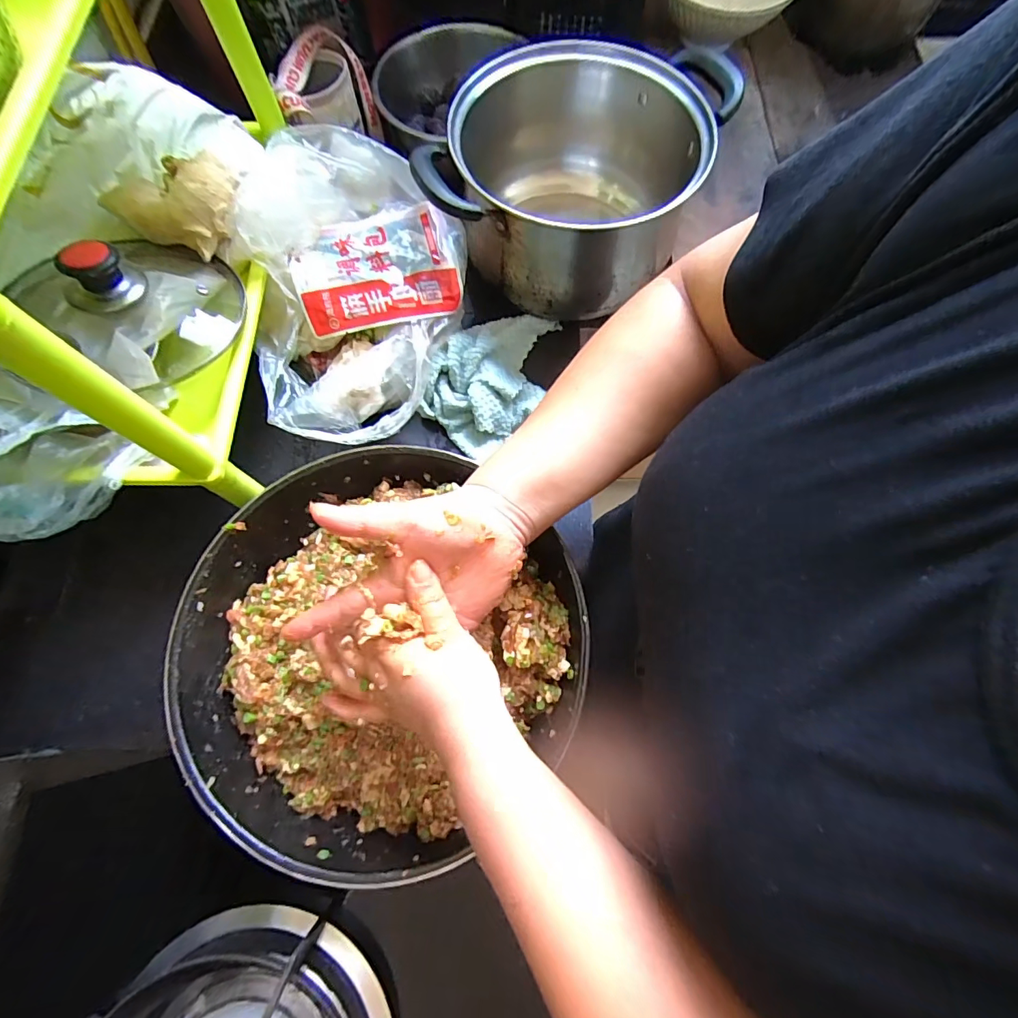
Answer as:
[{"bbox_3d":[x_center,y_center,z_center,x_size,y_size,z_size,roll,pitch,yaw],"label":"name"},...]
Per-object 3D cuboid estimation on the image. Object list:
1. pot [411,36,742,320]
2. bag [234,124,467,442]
[{"bbox_3d":[0.066,-0.341,0.514,0.254,0.155,0.246,0,72,-1],"label":"pot"},{"bbox_3d":[-0.148,-0.217,0.456,0.199,0.106,0.295,3,72,0],"label":"bag"}]

